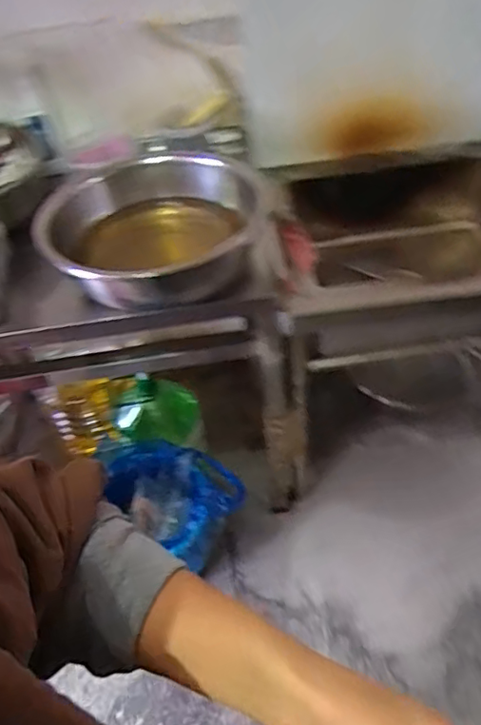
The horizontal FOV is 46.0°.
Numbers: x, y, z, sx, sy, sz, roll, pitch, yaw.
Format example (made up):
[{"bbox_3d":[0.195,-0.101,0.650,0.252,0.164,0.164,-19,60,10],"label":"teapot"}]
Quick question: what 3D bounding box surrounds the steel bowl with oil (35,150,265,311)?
[{"bbox_3d":[-0.154,-0.220,0.979,0.348,0.143,0.369,-2,47,3],"label":"steel bowl with oil"}]

